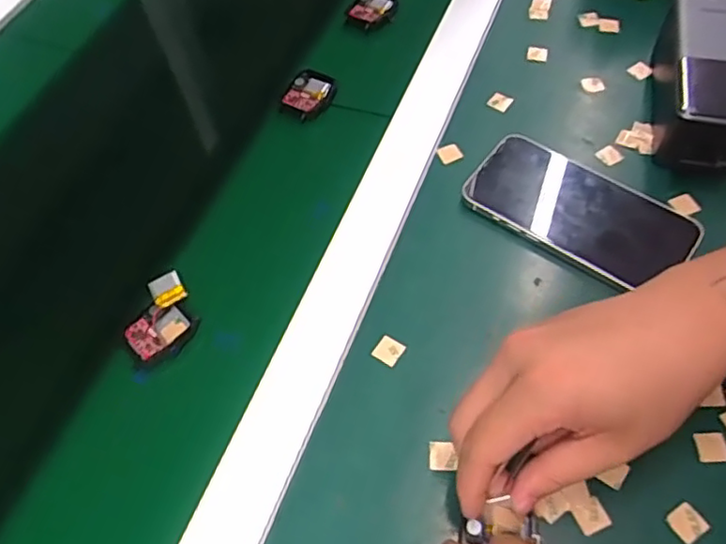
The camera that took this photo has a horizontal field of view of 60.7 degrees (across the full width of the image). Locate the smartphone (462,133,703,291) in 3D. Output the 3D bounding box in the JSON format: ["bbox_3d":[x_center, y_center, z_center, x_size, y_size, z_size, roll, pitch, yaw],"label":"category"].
[{"bbox_3d":[0.144,-0.042,0.415,0.141,0.011,0.074,32,66,22],"label":"smartphone"}]

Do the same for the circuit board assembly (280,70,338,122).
[{"bbox_3d":[-0.043,-0.143,0.497,0.039,0.008,0.045,18,62,15],"label":"circuit board assembly"}]

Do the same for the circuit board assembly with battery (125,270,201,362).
[{"bbox_3d":[-0.129,0.030,0.394,0.046,0.017,0.044,-35,62,-16],"label":"circuit board assembly with battery"}]

